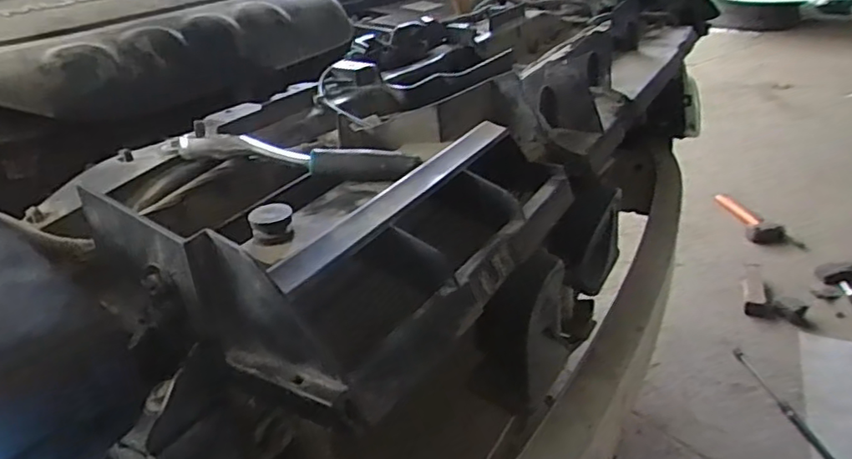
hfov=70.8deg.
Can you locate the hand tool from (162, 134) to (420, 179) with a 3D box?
[{"bbox_3d":[-0.082,-0.046,0.368,0.152,0.020,0.018,2,27,9],"label":"hand tool"}]

